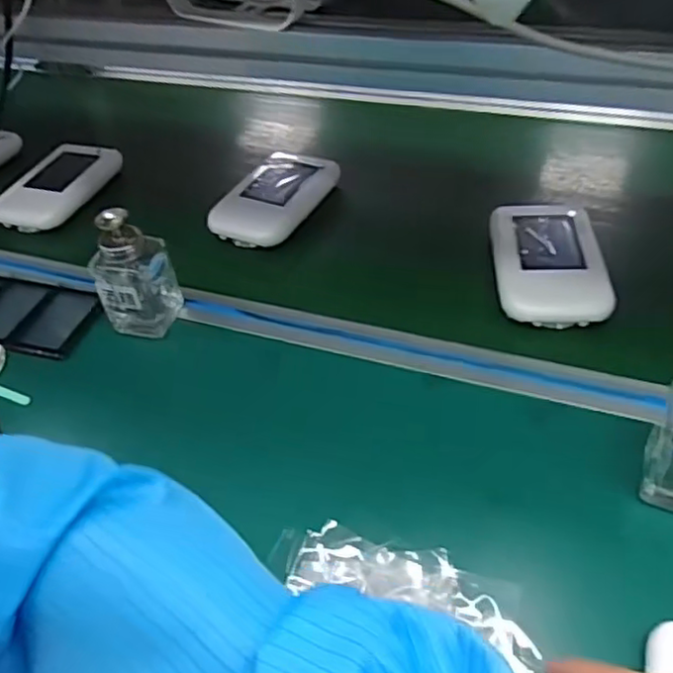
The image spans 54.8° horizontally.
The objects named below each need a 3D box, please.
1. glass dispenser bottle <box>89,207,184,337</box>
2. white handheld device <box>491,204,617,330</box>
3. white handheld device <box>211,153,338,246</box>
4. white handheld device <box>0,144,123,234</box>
[{"bbox_3d":[-0.184,-0.057,0.588,0.056,0.111,0.055,8,48,14],"label":"glass dispenser bottle"},{"bbox_3d":[0.198,-0.069,0.611,0.094,0.026,0.151,0,47,7],"label":"white handheld device"},{"bbox_3d":[-0.070,-0.159,0.731,0.094,0.024,0.155,20,52,24],"label":"white handheld device"},{"bbox_3d":[-0.345,-0.186,0.799,0.086,0.033,0.154,14,50,19],"label":"white handheld device"}]

